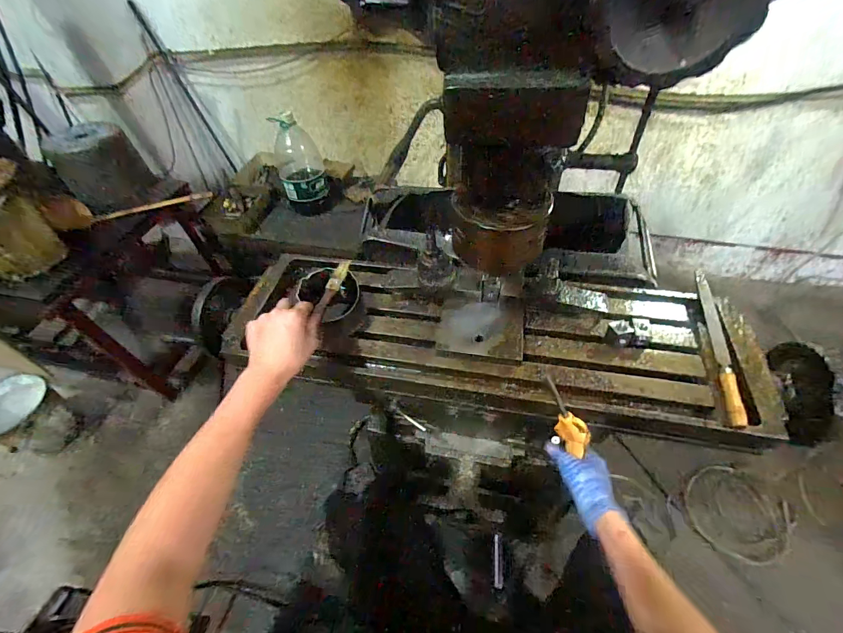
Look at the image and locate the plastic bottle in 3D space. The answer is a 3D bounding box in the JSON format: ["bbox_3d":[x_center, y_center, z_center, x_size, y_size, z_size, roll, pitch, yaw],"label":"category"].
[{"bbox_3d":[-0.477,-0.601,1.438,0.167,0.336,0.141,-15,52,-8],"label":"plastic bottle"}]

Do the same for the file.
[{"bbox_3d":[0.435,0.034,0.542,0.023,0.020,0.271,11,53,12],"label":"file"}]

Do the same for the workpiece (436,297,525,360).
[{"bbox_3d":[0.092,0.014,0.572,0.127,0.012,0.098,5,60,10],"label":"workpiece"}]

